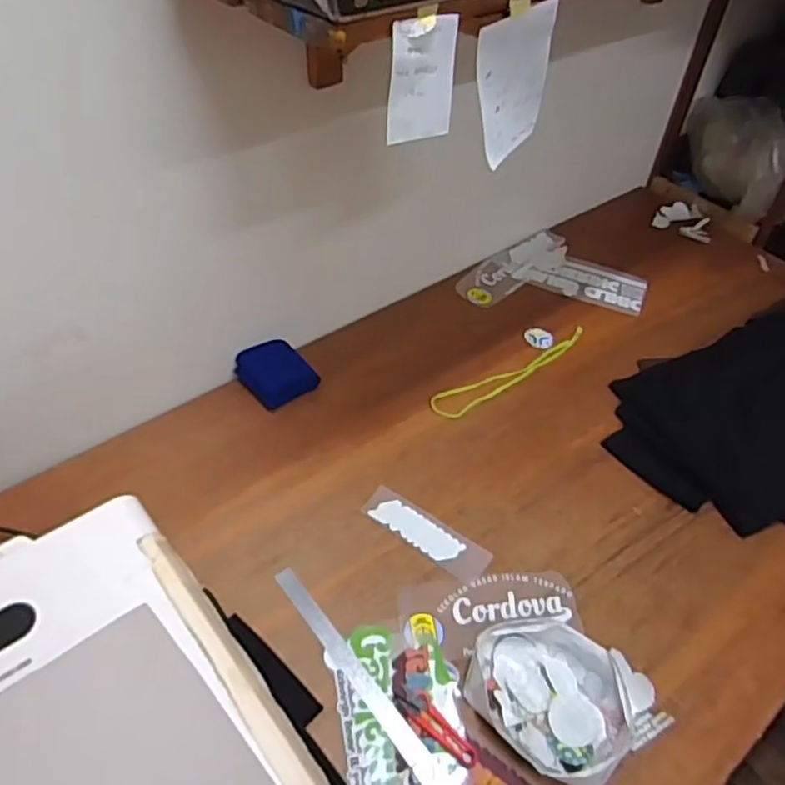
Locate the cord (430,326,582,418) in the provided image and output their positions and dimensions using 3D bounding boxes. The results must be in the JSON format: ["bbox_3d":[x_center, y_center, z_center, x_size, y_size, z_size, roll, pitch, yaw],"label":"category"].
[{"bbox_3d":[0.232,-0.042,1.210,0.385,0.009,0.059,-25,54,-27],"label":"cord"}]

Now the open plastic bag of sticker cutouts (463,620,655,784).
[{"bbox_3d":[0.199,0.372,0.801,0.215,0.036,0.170,21,49,16],"label":"open plastic bag of sticker cutouts"}]

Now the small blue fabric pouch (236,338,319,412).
[{"bbox_3d":[-0.203,-0.036,1.151,0.109,0.043,0.119,-32,56,-28],"label":"small blue fabric pouch"}]

